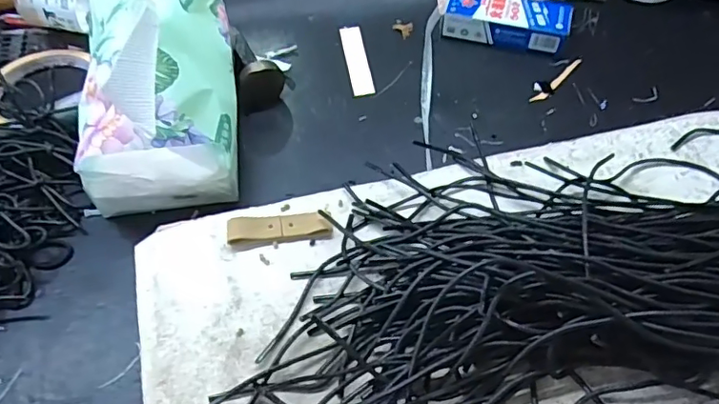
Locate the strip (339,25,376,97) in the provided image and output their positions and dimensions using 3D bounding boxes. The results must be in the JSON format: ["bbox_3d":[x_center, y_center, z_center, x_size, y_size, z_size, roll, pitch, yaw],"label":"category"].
[{"bbox_3d":[-0.002,-0.122,0.470,0.019,0.004,0.085,-8,54,-5],"label":"strip"}]

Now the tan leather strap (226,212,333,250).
[{"bbox_3d":[-0.047,0.016,0.328,0.060,0.010,0.017,-6,54,-3],"label":"tan leather strap"}]

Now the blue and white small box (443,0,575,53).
[{"bbox_3d":[0.127,-0.157,0.481,0.102,0.024,0.041,12,55,10],"label":"blue and white small box"}]

